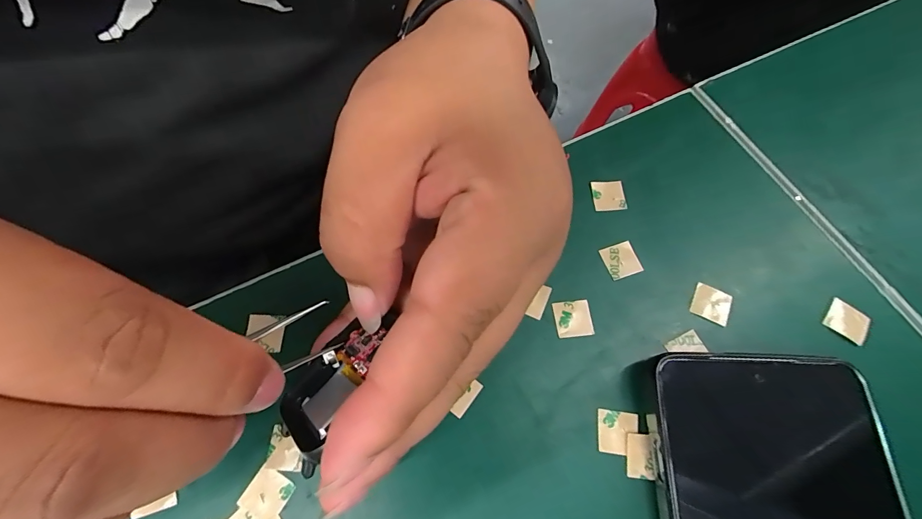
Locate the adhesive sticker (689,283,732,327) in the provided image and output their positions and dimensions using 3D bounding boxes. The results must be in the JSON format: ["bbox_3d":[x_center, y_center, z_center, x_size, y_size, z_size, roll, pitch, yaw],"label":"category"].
[{"bbox_3d":[0.107,0.019,0.167,0.015,0.004,0.014,27,71,12],"label":"adhesive sticker"}]

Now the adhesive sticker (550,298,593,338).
[{"bbox_3d":[0.047,0.025,0.165,0.015,0.004,0.015,-6,67,-2],"label":"adhesive sticker"}]

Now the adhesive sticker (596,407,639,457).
[{"bbox_3d":[0.059,0.065,0.148,0.015,0.004,0.015,8,68,2],"label":"adhesive sticker"}]

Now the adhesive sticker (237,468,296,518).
[{"bbox_3d":[-0.069,0.084,0.140,0.015,0.004,0.015,30,69,10],"label":"adhesive sticker"}]

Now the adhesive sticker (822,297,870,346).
[{"bbox_3d":[0.163,0.026,0.165,0.014,0.004,0.016,-42,75,-16],"label":"adhesive sticker"}]

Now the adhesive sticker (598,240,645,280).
[{"bbox_3d":[0.072,0.000,0.175,0.014,0.004,0.015,-19,69,-4],"label":"adhesive sticker"}]

